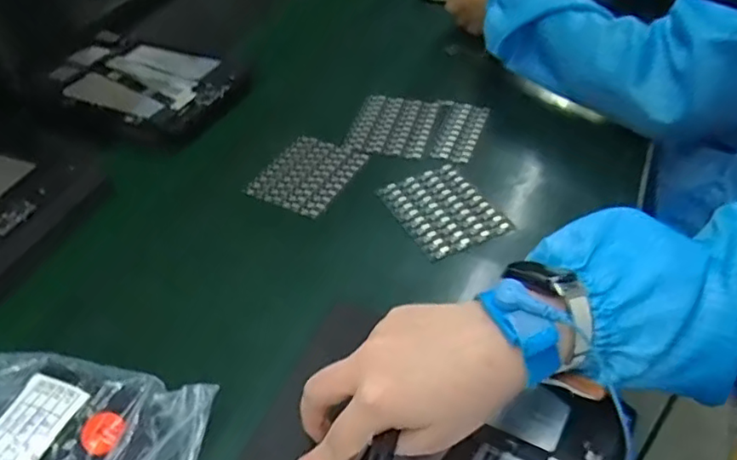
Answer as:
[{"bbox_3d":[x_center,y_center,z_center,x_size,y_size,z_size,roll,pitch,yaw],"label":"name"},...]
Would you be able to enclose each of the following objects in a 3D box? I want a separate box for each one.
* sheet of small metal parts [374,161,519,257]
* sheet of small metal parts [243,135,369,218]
[{"bbox_3d":[0.065,-0.020,0.527,0.077,0.009,0.100,-22,44,-18],"label":"sheet of small metal parts"},{"bbox_3d":[-0.056,-0.056,0.565,0.077,0.005,0.098,20,47,25],"label":"sheet of small metal parts"}]

